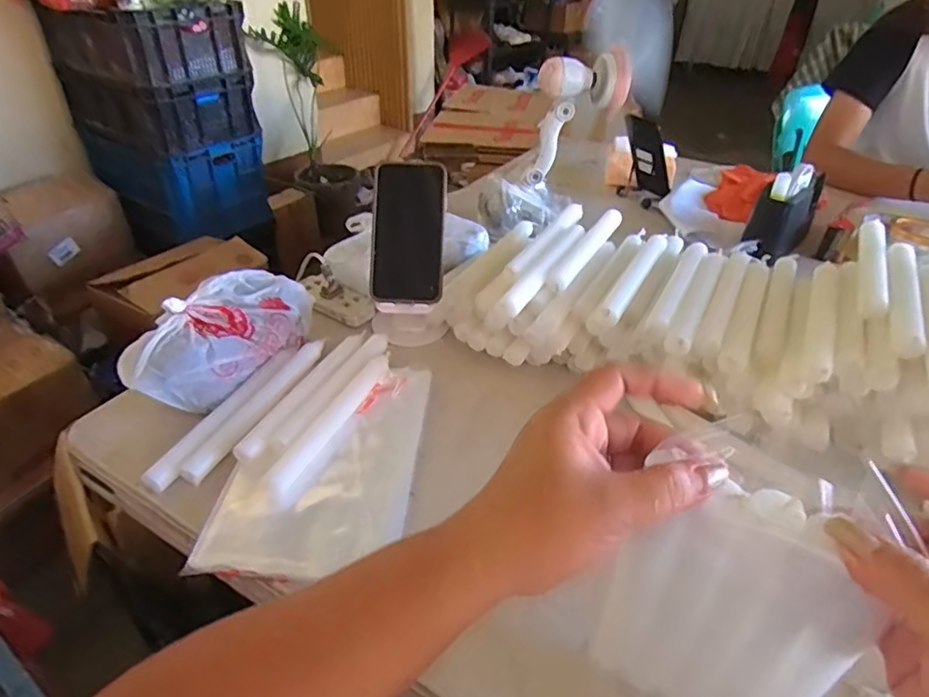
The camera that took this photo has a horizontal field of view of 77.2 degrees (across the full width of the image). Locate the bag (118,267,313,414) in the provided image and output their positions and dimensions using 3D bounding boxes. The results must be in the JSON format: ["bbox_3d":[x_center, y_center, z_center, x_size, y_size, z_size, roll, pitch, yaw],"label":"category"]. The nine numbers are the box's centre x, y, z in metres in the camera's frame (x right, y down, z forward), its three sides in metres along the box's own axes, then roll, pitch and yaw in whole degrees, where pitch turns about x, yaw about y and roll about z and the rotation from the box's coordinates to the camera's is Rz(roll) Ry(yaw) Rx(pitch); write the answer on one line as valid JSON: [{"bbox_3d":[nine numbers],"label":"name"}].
[{"bbox_3d":[-0.247,-0.015,0.592,0.092,0.068,0.199,17,39,20],"label":"bag"}]

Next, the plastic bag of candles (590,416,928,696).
[{"bbox_3d":[0.131,0.135,0.296,0.105,0.228,0.022,22,39,24],"label":"plastic bag of candles"}]

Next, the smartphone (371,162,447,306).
[{"bbox_3d":[-0.063,-0.127,0.642,0.076,0.154,0.016,3,-2,2],"label":"smartphone"}]

